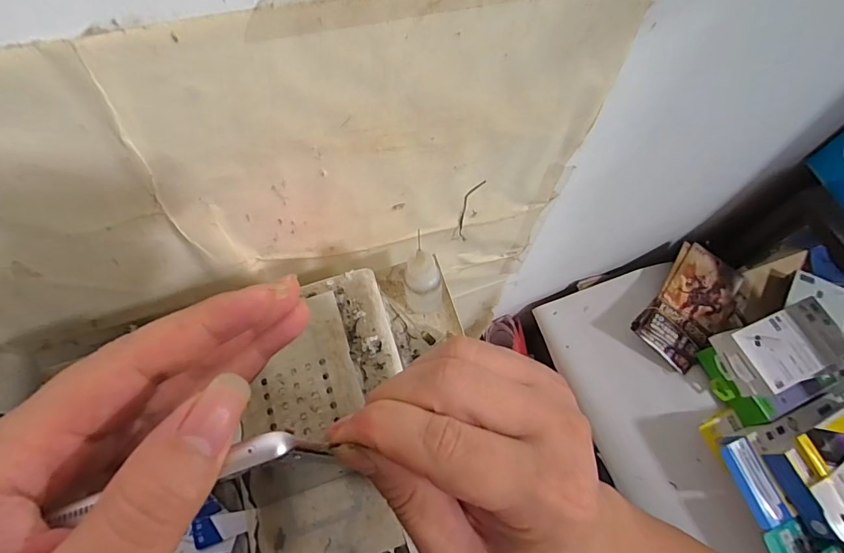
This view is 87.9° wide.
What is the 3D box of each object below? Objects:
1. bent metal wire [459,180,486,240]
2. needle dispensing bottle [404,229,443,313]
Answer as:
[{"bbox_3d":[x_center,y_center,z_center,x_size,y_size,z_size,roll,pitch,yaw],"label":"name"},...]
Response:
[{"bbox_3d":[0.054,-0.076,0.527,0.021,0.108,0.006,-15,62,-16],"label":"bent metal wire"},{"bbox_3d":[0.003,0.001,0.391,0.034,0.126,0.031,0,66,0],"label":"needle dispensing bottle"}]

